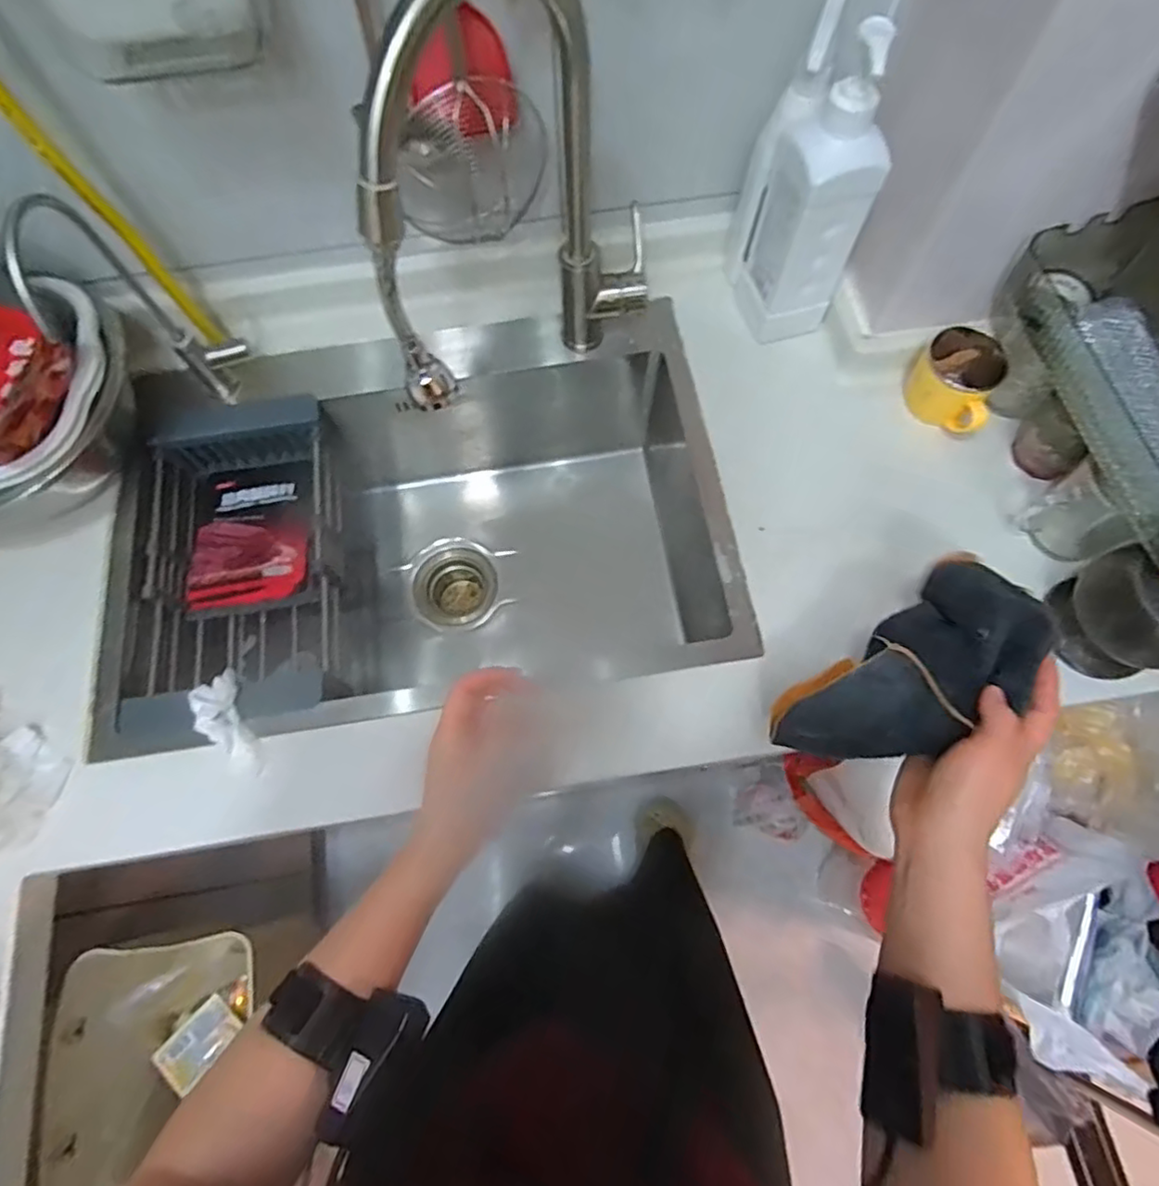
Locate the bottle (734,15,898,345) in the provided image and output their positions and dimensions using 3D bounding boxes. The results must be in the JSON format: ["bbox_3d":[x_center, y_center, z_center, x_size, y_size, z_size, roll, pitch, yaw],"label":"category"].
[{"bbox_3d":[0.226,-0.380,0.608,0.074,0.282,0.085,-17,70,-5],"label":"bottle"}]

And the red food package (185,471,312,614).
[{"bbox_3d":[-0.382,-0.071,0.744,0.137,0.034,0.180,-8,70,-1],"label":"red food package"}]

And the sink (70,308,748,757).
[{"bbox_3d":[-0.172,-0.069,0.801,0.643,0.269,0.464,-9,70,-2],"label":"sink"}]

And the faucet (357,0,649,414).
[{"bbox_3d":[-0.037,-0.297,0.530,0.063,0.375,0.315,35,75,13],"label":"faucet"}]

